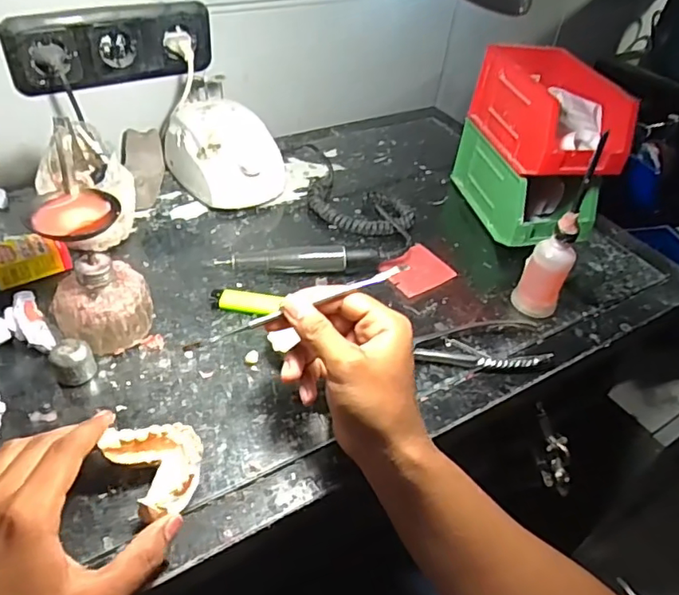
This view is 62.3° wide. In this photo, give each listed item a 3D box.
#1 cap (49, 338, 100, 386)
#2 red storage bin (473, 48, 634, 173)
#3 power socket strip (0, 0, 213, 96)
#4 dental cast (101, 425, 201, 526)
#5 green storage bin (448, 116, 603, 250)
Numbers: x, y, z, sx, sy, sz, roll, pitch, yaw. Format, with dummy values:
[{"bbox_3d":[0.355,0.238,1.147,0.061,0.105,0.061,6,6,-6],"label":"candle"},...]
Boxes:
[{"bbox_3d":[-0.212,0.052,0.449,0.031,0.029,0.027,-23,51,-29],"label":"cap"},{"bbox_3d":[0.224,-0.208,0.619,0.094,0.081,0.202,-6,44,-15],"label":"red storage bin"},{"bbox_3d":[-0.245,-0.276,0.623,0.217,0.079,0.032,-22,50,-28],"label":"power socket strip"},{"bbox_3d":[-0.118,0.112,0.377,0.055,0.027,0.069,-26,52,-31],"label":"dental cast"},{"bbox_3d":[0.216,-0.134,0.670,0.097,0.083,0.173,-7,45,-15],"label":"green storage bin"}]

